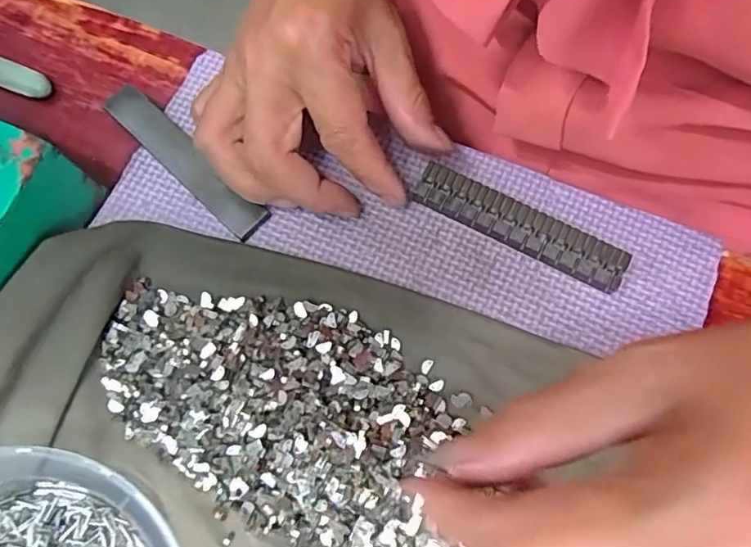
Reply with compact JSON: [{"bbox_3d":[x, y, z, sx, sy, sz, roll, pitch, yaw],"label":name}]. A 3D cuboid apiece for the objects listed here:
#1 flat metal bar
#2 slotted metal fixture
[{"bbox_3d":[-0.089,-0.053,0.267,0.097,0.005,0.017,43,78,11],"label":"flat metal bar"},{"bbox_3d":[0.063,-0.021,0.253,0.096,0.005,0.021,27,71,8],"label":"slotted metal fixture"}]

